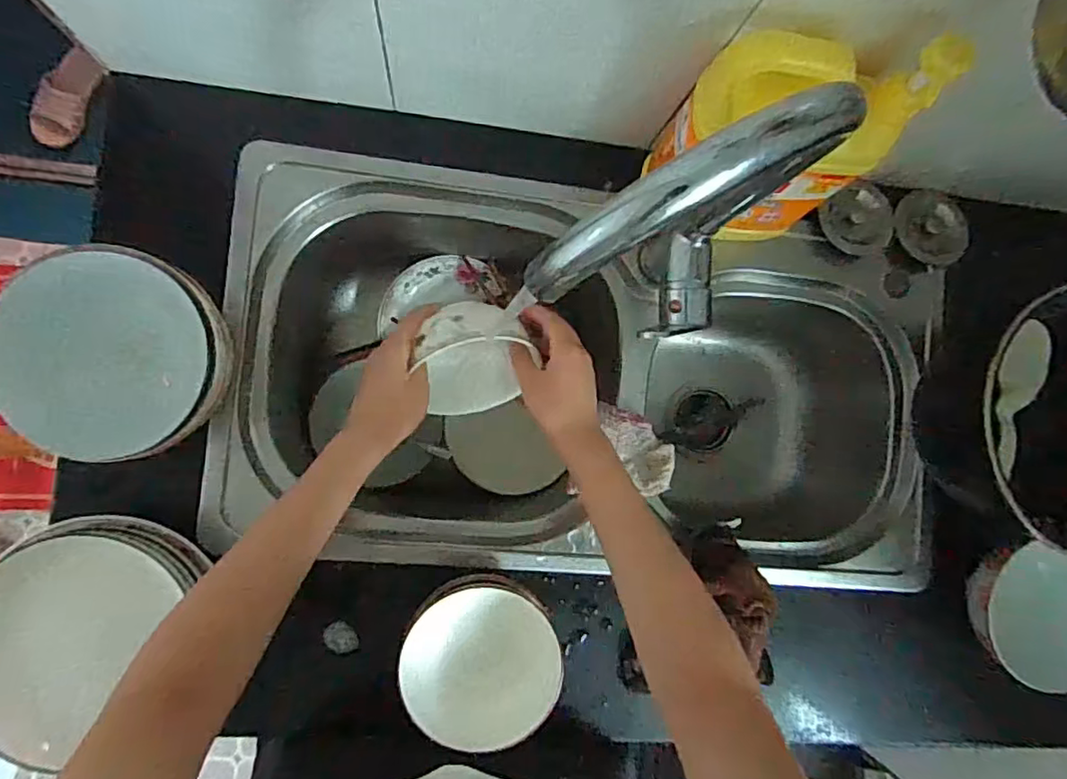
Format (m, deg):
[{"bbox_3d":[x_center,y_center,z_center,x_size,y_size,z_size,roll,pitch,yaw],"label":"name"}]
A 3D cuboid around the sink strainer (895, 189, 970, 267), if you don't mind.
[{"bbox_3d":[0.422,-0.174,0.640,0.092,0.016,0.073,33,84,-7],"label":"sink strainer"}]

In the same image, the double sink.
[{"bbox_3d":[0.052,0.001,0.689,0.711,0.223,0.363,9,87,-9],"label":"double sink"}]

